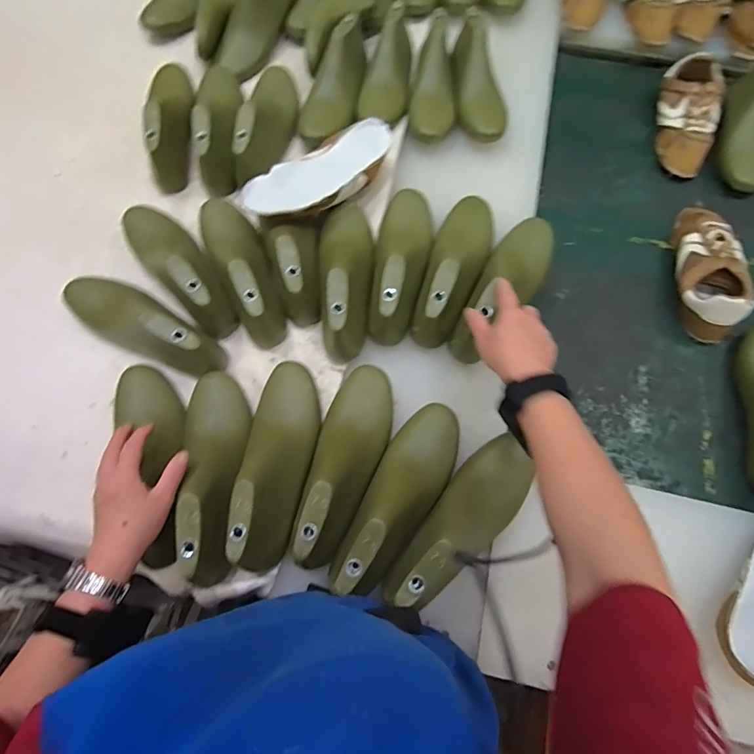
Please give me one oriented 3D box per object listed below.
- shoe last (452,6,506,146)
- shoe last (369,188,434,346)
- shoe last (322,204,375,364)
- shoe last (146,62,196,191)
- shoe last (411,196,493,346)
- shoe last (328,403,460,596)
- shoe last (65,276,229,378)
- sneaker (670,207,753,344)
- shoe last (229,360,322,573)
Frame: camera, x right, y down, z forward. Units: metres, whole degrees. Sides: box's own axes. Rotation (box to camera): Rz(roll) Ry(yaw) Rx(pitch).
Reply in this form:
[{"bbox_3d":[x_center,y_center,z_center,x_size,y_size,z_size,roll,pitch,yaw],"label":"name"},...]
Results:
[{"bbox_3d":[0.172,-0.500,0.738,0.085,0.069,0.220,1,71,0],"label":"shoe last"},{"bbox_3d":[0.033,-0.171,0.615,0.076,0.077,0.248,11,71,4],"label":"shoe last"},{"bbox_3d":[-0.043,-0.150,0.610,0.077,0.086,0.242,-3,71,-1],"label":"shoe last"},{"bbox_3d":[-0.338,-0.428,0.720,0.076,0.086,0.246,-11,71,-4],"label":"shoe last"},{"bbox_3d":[0.112,-0.162,0.621,0.079,0.089,0.247,17,71,6],"label":"shoe last"},{"bbox_3d":[0.031,0.134,0.511,0.079,0.099,0.226,26,72,8],"label":"shoe last"},{"bbox_3d":[-0.315,-0.078,0.581,0.239,0.078,0.078,28,73,9],"label":"shoe last"},{"bbox_3d":[0.519,-0.179,0.690,0.092,0.071,0.243,15,71,5],"label":"sneaker"},{"bbox_3d":[-0.114,0.094,0.524,0.082,0.088,0.244,2,71,0],"label":"shoe last"}]

